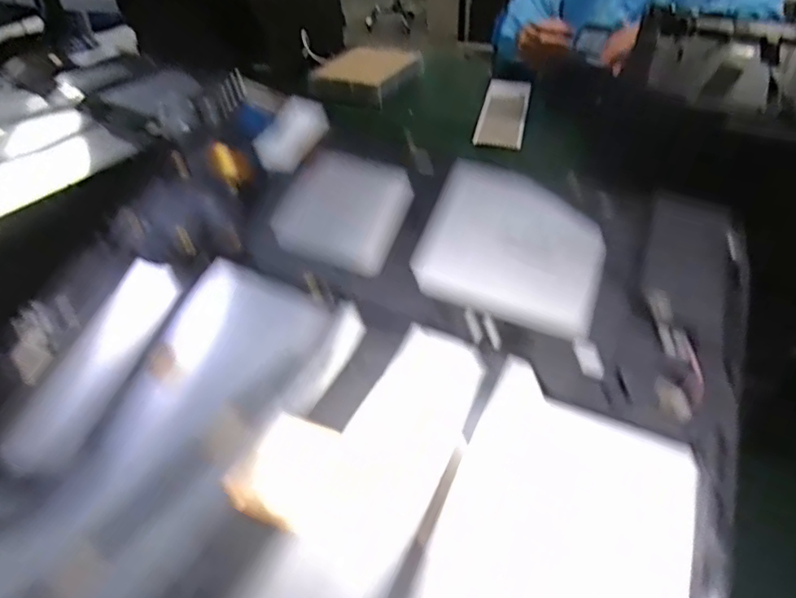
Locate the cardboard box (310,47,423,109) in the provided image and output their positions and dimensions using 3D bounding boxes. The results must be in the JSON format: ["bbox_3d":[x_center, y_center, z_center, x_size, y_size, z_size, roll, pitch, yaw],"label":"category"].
[{"bbox_3d":[-0.065,-0.478,1.221,0.177,0.057,0.213,13,41,18],"label":"cardboard box"}]

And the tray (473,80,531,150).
[{"bbox_3d":[0.206,-0.361,1.128,0.090,0.027,0.257,7,40,12],"label":"tray"}]

